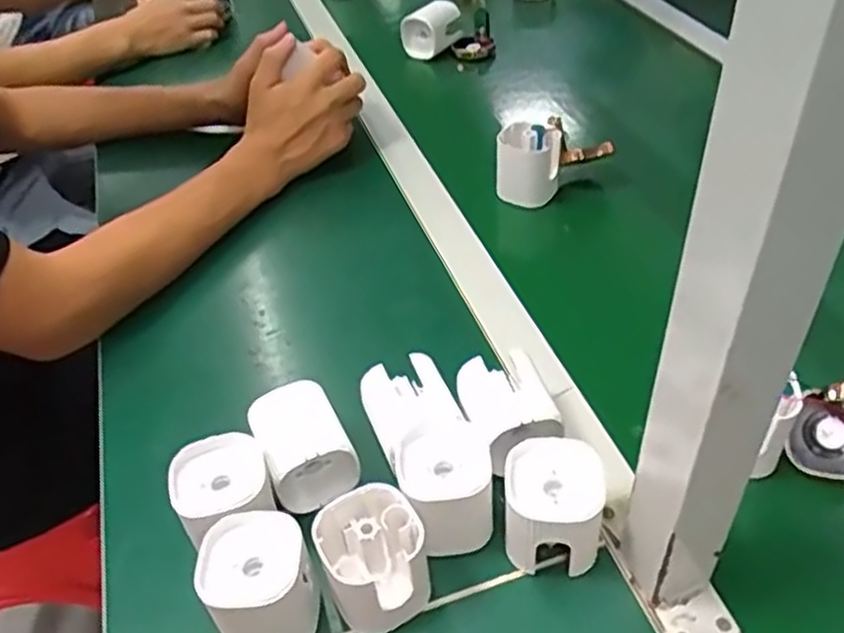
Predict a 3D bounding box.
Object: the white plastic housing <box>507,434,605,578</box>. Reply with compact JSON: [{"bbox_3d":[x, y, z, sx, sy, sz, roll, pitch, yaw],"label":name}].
[{"bbox_3d":[0.076,0.112,0.441,0.052,0.069,0.055,-1,45,4],"label":"white plastic housing"}]

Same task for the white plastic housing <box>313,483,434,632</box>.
[{"bbox_3d":[-0.028,0.135,0.426,0.055,0.070,0.058,-17,46,-12],"label":"white plastic housing"}]

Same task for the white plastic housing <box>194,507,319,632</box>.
[{"bbox_3d":[-0.090,0.151,0.421,0.057,0.067,0.054,-2,45,2],"label":"white plastic housing"}]

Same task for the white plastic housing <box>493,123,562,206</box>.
[{"bbox_3d":[0.099,-0.144,0.717,0.054,0.080,0.045,7,46,12],"label":"white plastic housing"}]

